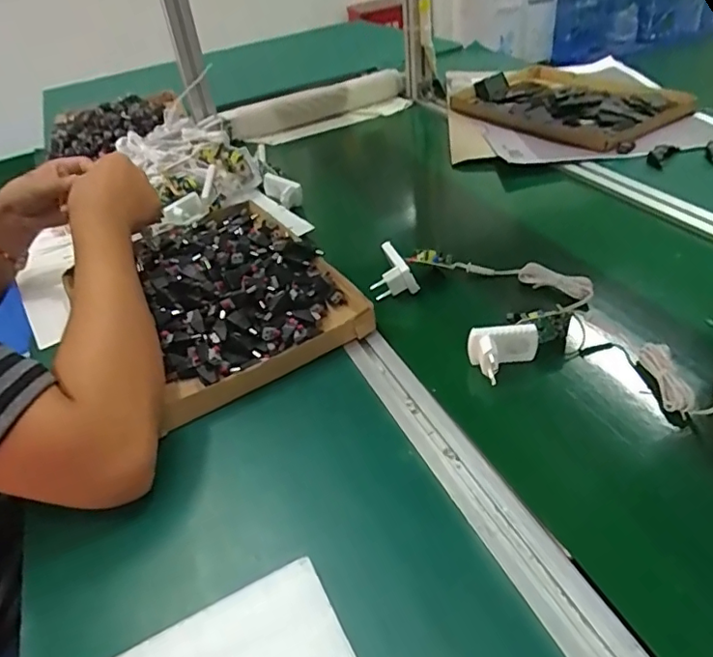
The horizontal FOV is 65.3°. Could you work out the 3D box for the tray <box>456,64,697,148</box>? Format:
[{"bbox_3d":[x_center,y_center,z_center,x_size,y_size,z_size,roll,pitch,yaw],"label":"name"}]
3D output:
[{"bbox_3d":[0.394,-0.422,1.032,0.276,0.032,0.381,-29,45,-25],"label":"tray"}]

